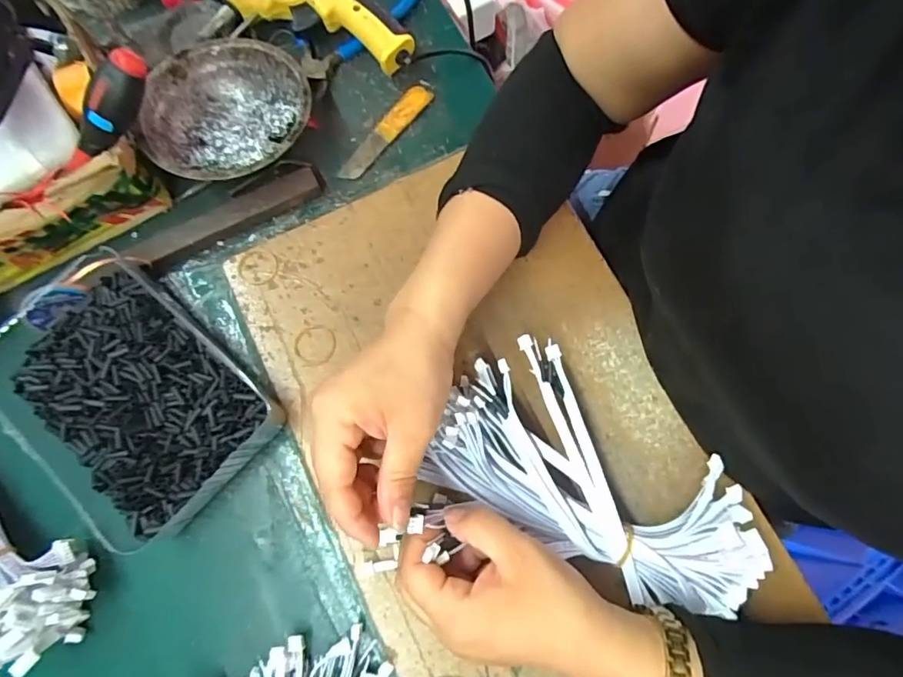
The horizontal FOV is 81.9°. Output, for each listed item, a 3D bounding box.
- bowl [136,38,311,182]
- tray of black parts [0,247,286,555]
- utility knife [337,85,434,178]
[{"bbox_3d":[-0.169,-0.169,0.398,0.120,0.045,0.124,0,77,1],"label":"bowl"},{"bbox_3d":[-0.225,0.038,0.359,0.191,0.031,0.132,41,81,10],"label":"tray of black parts"},{"bbox_3d":[-0.053,-0.167,0.418,0.021,0.006,0.098,39,80,9],"label":"utility knife"}]

